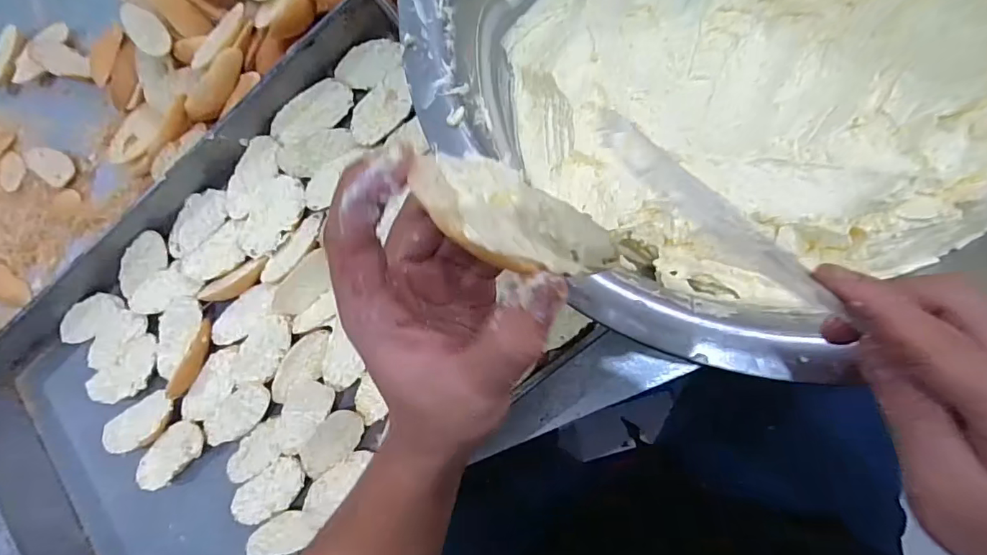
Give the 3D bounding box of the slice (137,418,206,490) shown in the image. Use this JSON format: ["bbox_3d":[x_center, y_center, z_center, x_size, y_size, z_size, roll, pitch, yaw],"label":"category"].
[{"bbox_3d":[-0.326,0.179,0.502,0.082,0.015,0.040,-44,78,6],"label":"slice"}]

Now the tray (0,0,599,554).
[{"bbox_3d":[-0.242,0.074,0.476,0.619,0.066,0.372,-40,78,7],"label":"tray"}]

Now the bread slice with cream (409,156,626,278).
[{"bbox_3d":[0.005,-0.020,0.174,0.076,0.018,0.040,16,56,-24],"label":"bread slice with cream"}]

